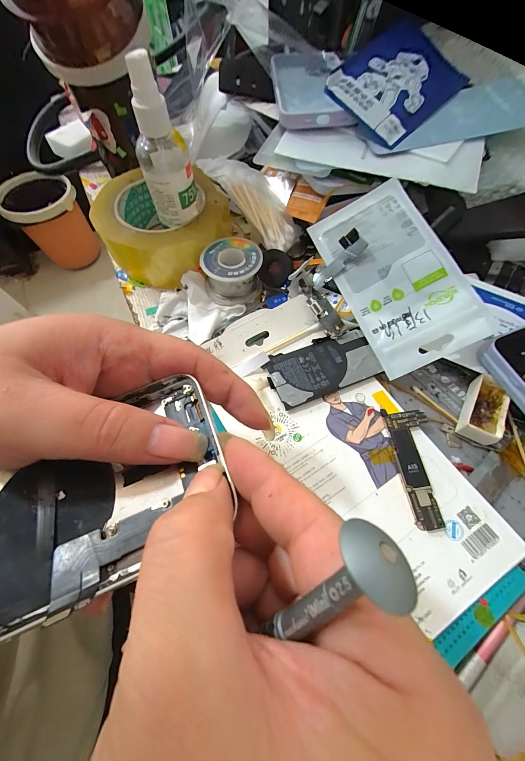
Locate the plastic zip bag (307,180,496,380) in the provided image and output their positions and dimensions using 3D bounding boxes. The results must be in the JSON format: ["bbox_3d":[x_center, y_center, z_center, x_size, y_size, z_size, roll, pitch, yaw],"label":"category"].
[{"bbox_3d":[0.104,-0.084,0.222,0.082,0.011,0.147,-27,75,12],"label":"plastic zip bag"}]

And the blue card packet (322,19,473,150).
[{"bbox_3d":[0.133,-0.290,0.269,0.089,0.011,0.162,43,76,5],"label":"blue card packet"}]

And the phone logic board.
[{"bbox_3d":[0.106,0.058,0.189,0.028,0.005,0.076,-5,65,-2],"label":"phone logic board"}]

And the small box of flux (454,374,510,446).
[{"bbox_3d":[0.162,0.021,0.205,0.023,0.016,0.048,25,68,12],"label":"small box of flux"}]

